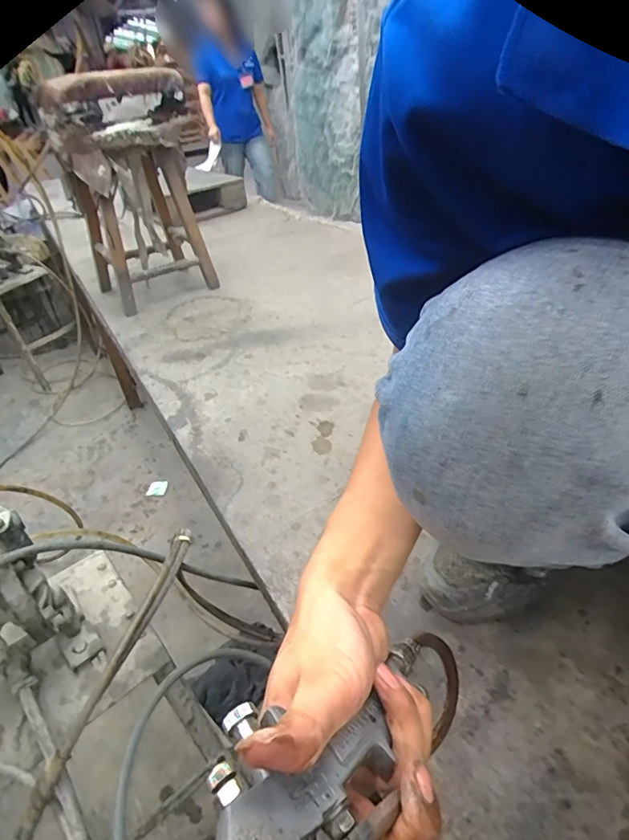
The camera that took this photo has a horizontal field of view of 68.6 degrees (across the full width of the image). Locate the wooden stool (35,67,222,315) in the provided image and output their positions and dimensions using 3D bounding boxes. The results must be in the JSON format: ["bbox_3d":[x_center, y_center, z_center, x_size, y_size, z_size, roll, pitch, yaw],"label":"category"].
[{"bbox_3d":[-0.483,-0.608,1.243,0.313,0.508,0.368,-23,40,-22],"label":"wooden stool"}]

